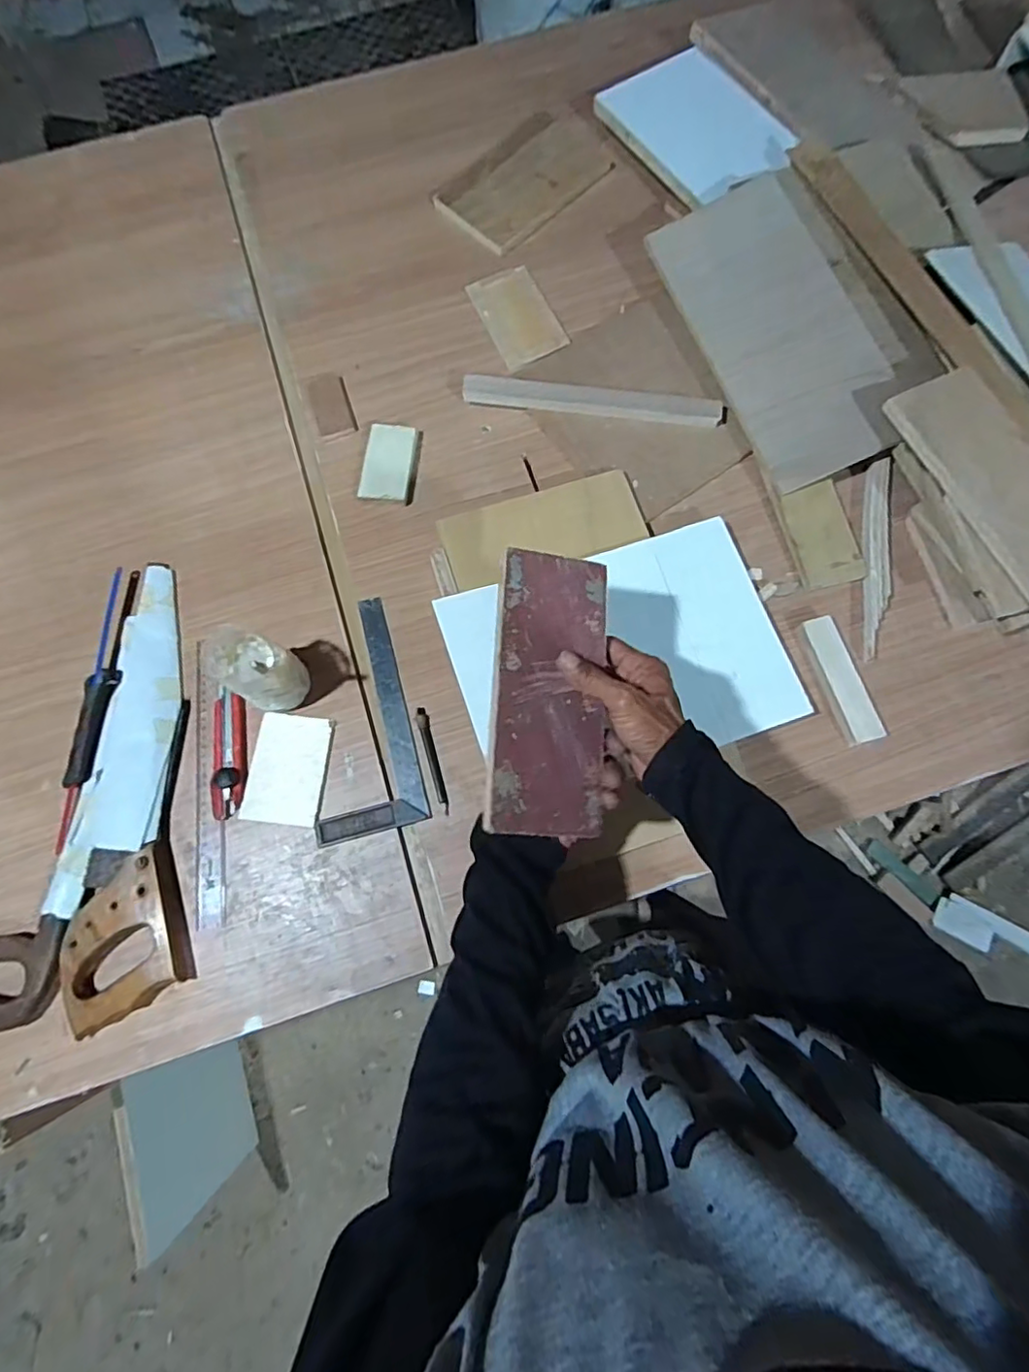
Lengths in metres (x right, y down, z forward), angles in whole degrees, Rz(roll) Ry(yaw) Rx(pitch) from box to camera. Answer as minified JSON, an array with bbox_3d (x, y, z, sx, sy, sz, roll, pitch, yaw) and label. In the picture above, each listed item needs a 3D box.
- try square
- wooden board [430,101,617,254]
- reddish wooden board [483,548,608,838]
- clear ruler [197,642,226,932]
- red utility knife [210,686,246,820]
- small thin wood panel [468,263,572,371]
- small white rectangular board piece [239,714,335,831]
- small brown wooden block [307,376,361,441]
[{"bbox_3d":[-0.169,0.032,0.623,0.112,0.008,0.247,-14,75,-6],"label":"try square"},{"bbox_3d":[0.023,-0.703,0.817,0.151,0.013,0.263,41,77,9],"label":"wooden board"},{"bbox_3d":[0.027,0.003,0.454,0.085,0.015,0.208,6,78,-15],"label":"reddish wooden board"},{"bbox_3d":[-0.314,0.096,0.611,0.026,0.006,0.290,-8,75,-3],"label":"clear ruler"},{"bbox_3d":[-0.297,0.068,0.613,0.032,0.013,0.133,-5,74,-3],"label":"red utility knife"},{"bbox_3d":[0.005,-0.472,0.753,0.085,0.004,0.141,-24,76,-8],"label":"small thin wood panel"},{"bbox_3d":[-0.233,0.086,0.610,0.075,0.007,0.109,7,74,0],"label":"small white rectangular board piece"},{"bbox_3d":[-0.222,-0.342,0.723,0.048,0.004,0.087,-18,75,-7],"label":"small brown wooden block"}]

